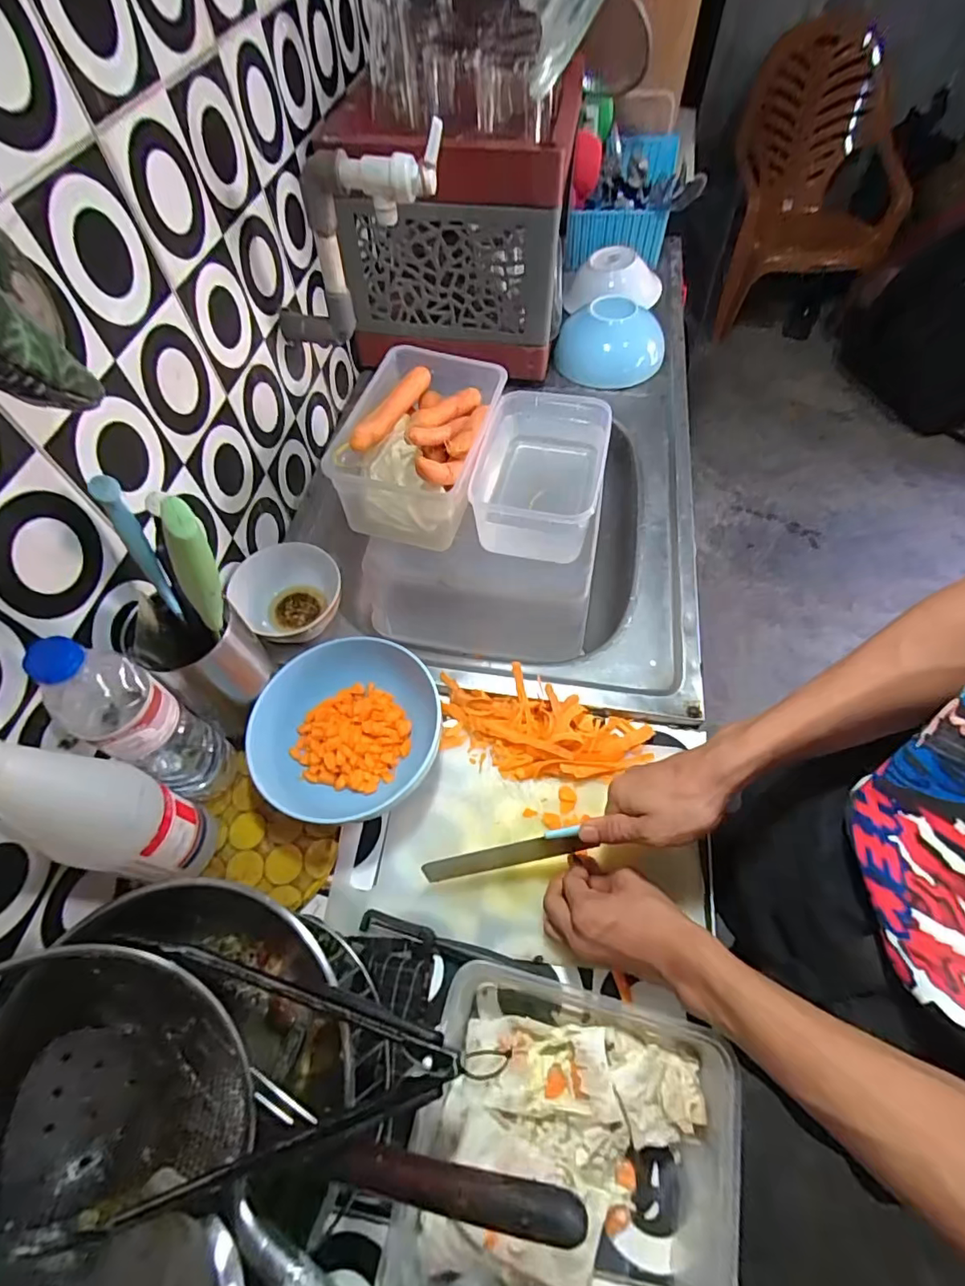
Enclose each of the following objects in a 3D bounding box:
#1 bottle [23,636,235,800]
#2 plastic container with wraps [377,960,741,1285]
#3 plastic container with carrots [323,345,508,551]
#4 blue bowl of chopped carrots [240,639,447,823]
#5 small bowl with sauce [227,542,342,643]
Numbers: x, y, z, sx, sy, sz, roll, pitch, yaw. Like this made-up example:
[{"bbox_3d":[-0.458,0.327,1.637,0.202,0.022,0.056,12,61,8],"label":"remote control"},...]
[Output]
[{"bbox_3d":[-0.265,0.066,0.423,0.057,0.221,0.059,-1,60,1],"label":"bottle"},{"bbox_3d":[0.061,0.351,0.356,0.215,0.061,0.200,13,61,9],"label":"plastic container with wraps"},{"bbox_3d":[-0.068,-0.231,0.613,0.136,0.118,0.218,10,60,8],"label":"plastic container with carrots"},{"bbox_3d":[-0.129,0.086,0.506,0.158,0.074,0.166,-1,60,1],"label":"blue bowl of chopped carrots"},{"bbox_3d":[-0.209,-0.051,0.576,0.107,0.062,0.091,-16,60,-7],"label":"small bowl with sauce"}]

